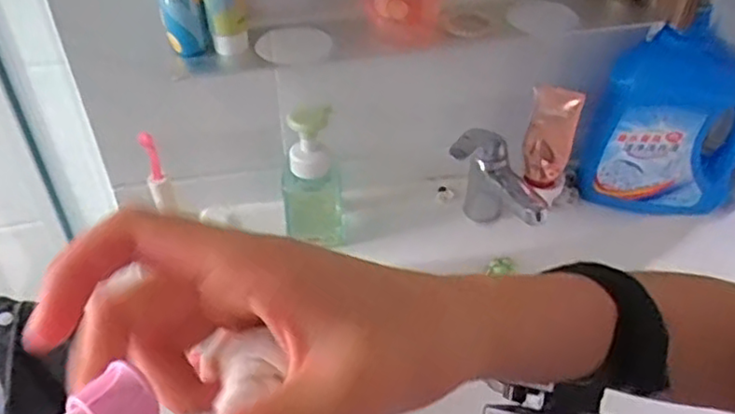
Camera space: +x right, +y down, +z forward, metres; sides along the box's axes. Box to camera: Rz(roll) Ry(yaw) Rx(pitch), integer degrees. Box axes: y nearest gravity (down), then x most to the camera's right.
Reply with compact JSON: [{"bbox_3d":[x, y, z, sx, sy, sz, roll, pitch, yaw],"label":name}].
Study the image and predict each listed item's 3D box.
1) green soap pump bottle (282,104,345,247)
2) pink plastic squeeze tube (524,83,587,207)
[{"bbox_3d":[-0.065,-0.035,0.769,0.070,0.168,0.054,-5,41,-5],"label":"green soap pump bottle"},{"bbox_3d":[0.225,-0.077,0.818,0.057,0.153,0.026,12,43,14],"label":"pink plastic squeeze tube"}]

